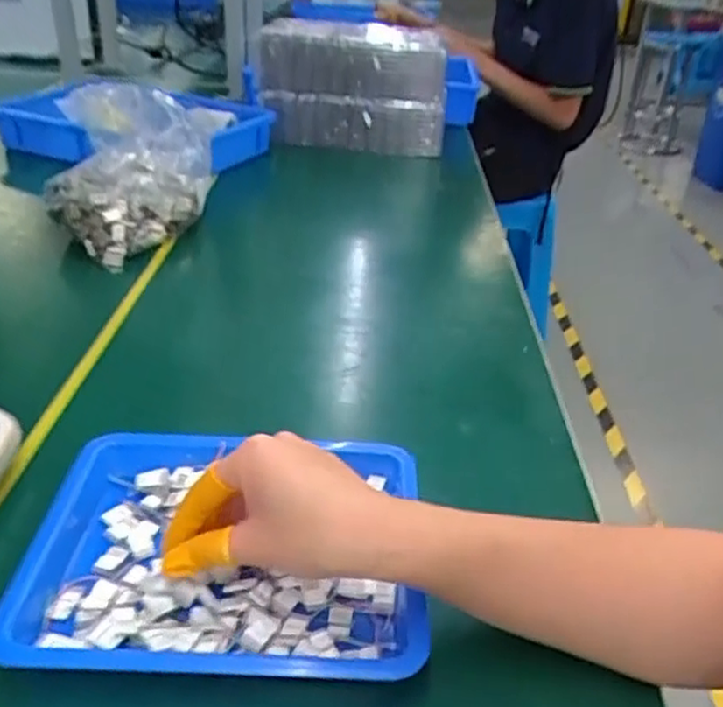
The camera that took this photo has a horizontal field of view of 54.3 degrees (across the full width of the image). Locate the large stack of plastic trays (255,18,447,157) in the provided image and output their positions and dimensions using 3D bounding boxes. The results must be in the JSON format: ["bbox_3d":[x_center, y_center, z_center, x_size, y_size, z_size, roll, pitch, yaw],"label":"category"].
[{"bbox_3d":[-0.020,-0.438,1.154,0.311,0.184,0.157,5,31,1],"label":"large stack of plastic trays"}]

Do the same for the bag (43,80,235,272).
[{"bbox_3d":[-0.260,-0.203,0.798,0.144,0.175,0.156,29,39,34],"label":"bag"}]

